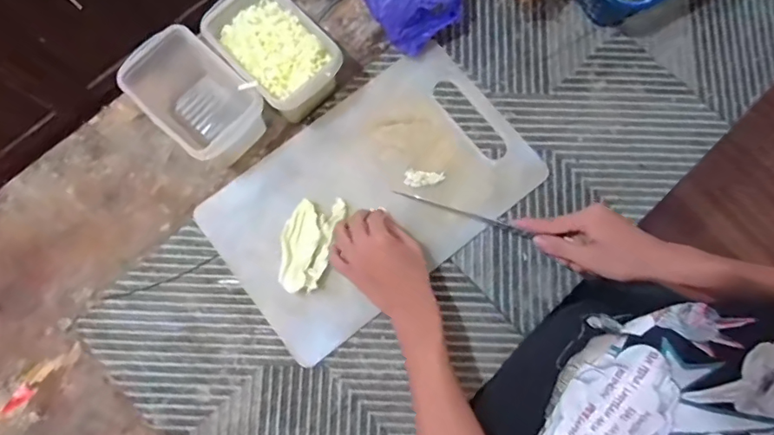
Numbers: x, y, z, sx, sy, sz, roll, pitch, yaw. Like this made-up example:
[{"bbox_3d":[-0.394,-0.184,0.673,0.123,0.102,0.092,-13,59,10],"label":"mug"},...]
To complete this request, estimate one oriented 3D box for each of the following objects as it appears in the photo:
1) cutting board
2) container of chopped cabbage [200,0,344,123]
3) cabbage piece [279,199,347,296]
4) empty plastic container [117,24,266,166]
[{"bbox_3d":[-0.020,-0.031,0.630,0.397,0.014,0.248,-38,81,-7],"label":"cutting board"},{"bbox_3d":[-0.138,-0.203,0.622,0.157,0.097,0.105,44,82,8],"label":"container of chopped cabbage"},{"bbox_3d":[-0.098,0.030,0.605,0.060,0.023,0.121,19,80,4],"label":"cabbage piece"},{"bbox_3d":[-0.235,-0.145,0.613,0.163,0.104,0.103,42,82,8],"label":"empty plastic container"}]

